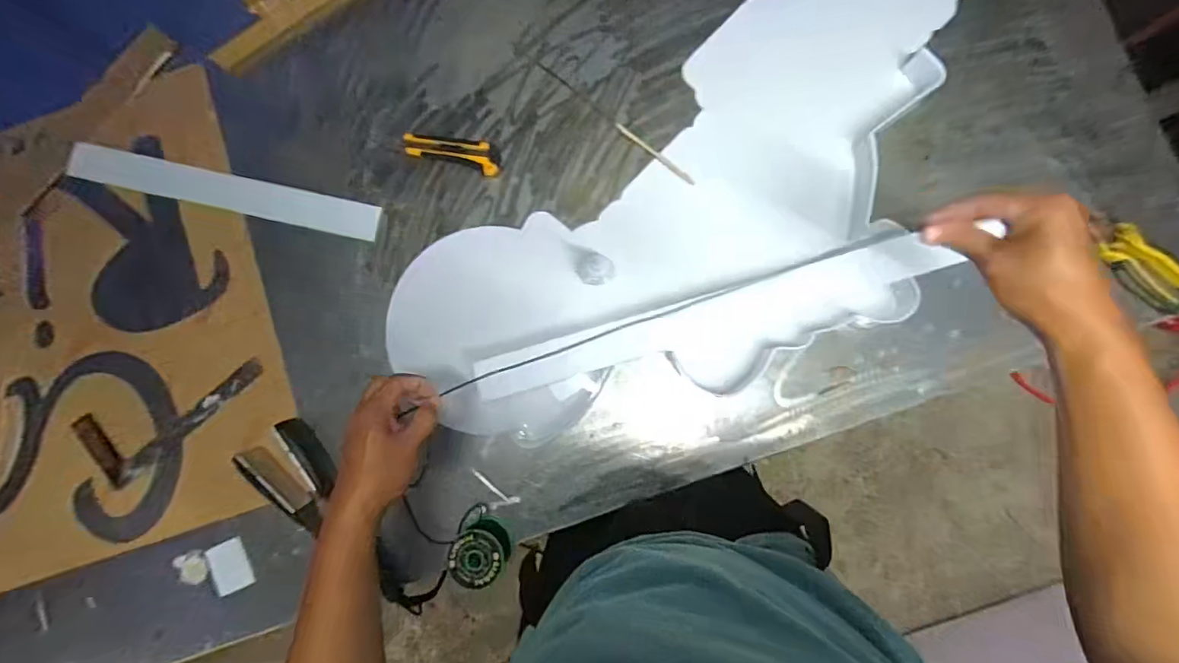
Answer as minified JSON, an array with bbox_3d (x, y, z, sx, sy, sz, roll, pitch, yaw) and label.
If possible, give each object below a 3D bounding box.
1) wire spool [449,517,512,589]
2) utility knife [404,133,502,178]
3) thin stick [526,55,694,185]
[{"bbox_3d":[-0.136,0.278,0.650,0.066,0.079,0.063,0,86,2],"label":"wire spool"},{"bbox_3d":[-0.188,-0.250,0.709,0.135,0.011,0.045,16,87,3],"label":"utility knife"},{"bbox_3d":[0.027,-0.296,0.712,0.293,0.009,0.014,38,88,5],"label":"thin stick"}]

